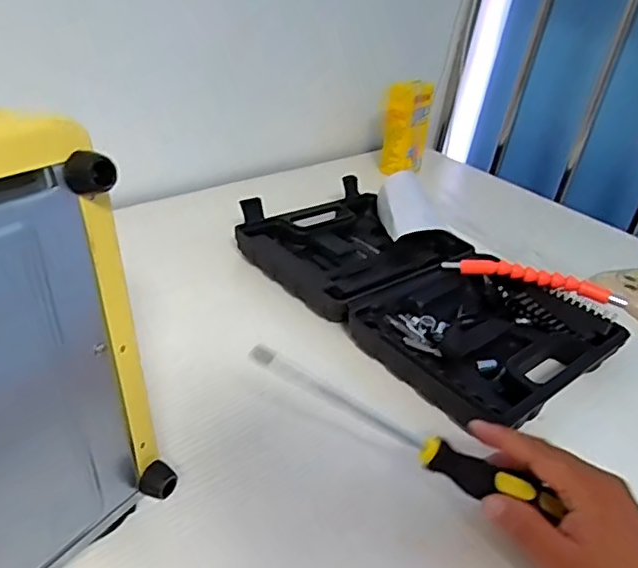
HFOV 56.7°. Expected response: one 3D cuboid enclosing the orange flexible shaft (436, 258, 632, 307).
[{"bbox_3d":[0.203,-0.002,0.562,0.165,0.028,0.010,15,33,11],"label":"orange flexible shaft"}]

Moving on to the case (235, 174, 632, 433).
[{"bbox_3d":[0.088,0.006,0.581,0.211,0.045,0.348,-20,42,-37],"label":"case"}]

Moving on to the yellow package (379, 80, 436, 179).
[{"bbox_3d":[0.124,-0.217,0.837,0.058,0.138,0.048,-23,40,-39],"label":"yellow package"}]

